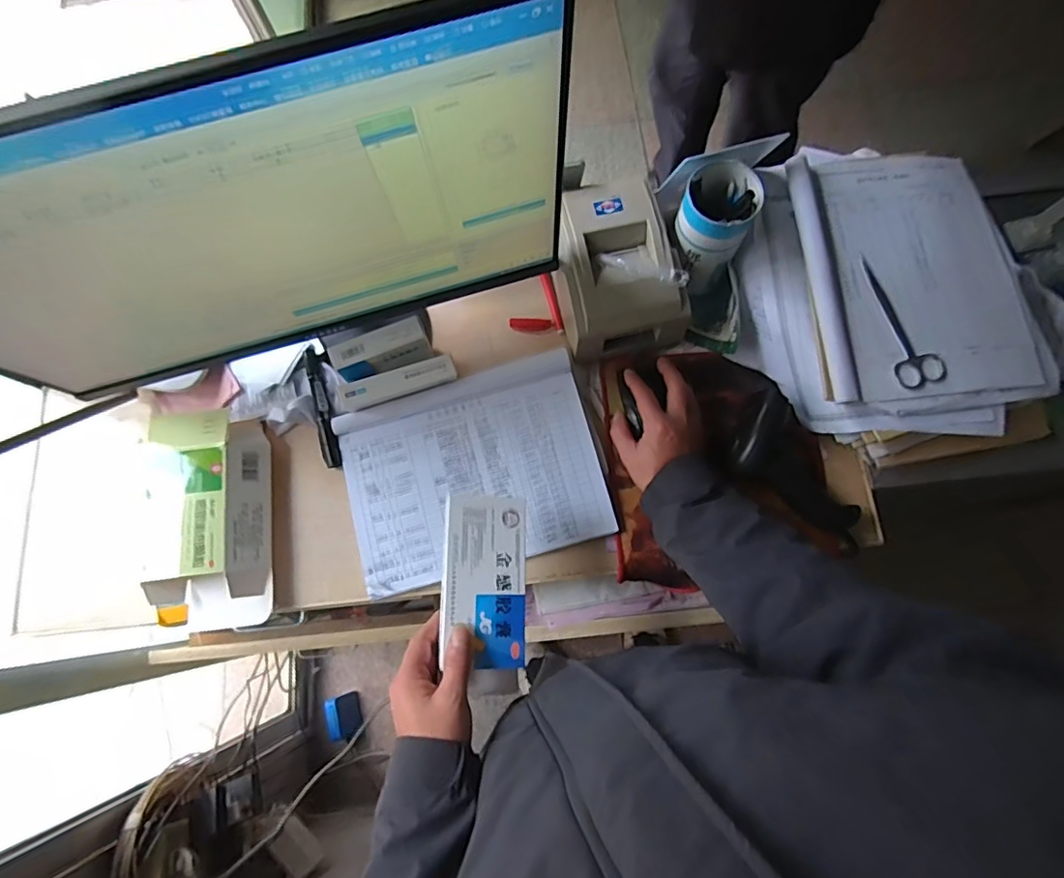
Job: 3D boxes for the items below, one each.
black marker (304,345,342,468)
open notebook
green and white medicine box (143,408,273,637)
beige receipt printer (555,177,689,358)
[{"bbox_3d":[-0.251,-0.040,0.641,0.021,0.016,0.152,-17,75,-3],"label":"black marker"},{"bbox_3d":[-0.068,0.037,0.620,0.282,0.023,0.214,-16,75,-3],"label":"open notebook"},{"bbox_3d":[-0.365,0.085,0.594,0.138,0.051,0.244,-10,75,-1],"label":"green and white medicine box"},{"bbox_3d":[0.095,-0.189,0.622,0.136,0.099,0.168,-14,75,-2],"label":"beige receipt printer"}]

